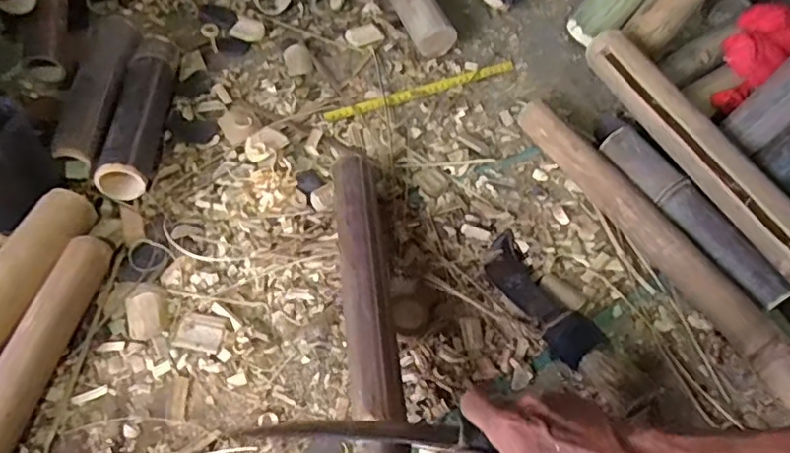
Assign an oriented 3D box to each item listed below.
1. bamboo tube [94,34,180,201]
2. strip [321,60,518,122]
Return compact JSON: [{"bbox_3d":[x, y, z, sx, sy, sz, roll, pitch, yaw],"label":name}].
[{"bbox_3d":[-0.318,-0.145,0.772,0.064,0.060,0.264,0,55,-2],"label":"bamboo tube"},{"bbox_3d":[0.040,-0.198,0.867,0.298,0.005,0.022,-20,58,-16],"label":"strip"}]

